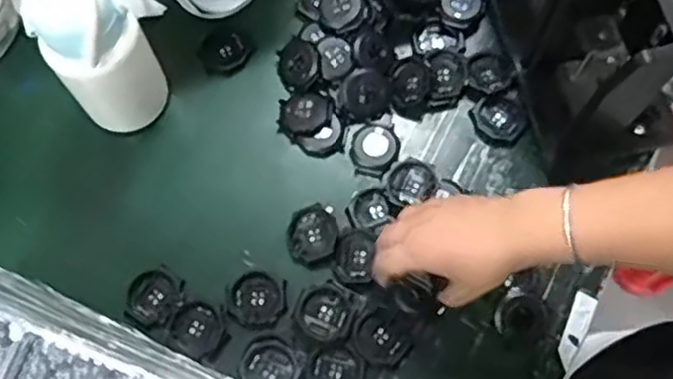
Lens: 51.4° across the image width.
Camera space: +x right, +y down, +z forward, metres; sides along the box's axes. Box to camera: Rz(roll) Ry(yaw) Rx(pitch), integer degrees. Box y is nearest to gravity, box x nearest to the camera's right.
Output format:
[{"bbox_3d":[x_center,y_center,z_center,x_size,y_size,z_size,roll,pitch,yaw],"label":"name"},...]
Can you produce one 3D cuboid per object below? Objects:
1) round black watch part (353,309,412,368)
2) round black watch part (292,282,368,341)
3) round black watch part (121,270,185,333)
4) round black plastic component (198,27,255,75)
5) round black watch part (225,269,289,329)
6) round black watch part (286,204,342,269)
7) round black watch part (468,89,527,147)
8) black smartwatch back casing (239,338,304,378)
[{"bbox_3d":[0.040,0.132,0.618,0.049,0.007,0.044,32,75,10],"label":"round black watch part"},{"bbox_3d":[-0.009,0.107,0.621,0.052,0.008,0.053,0,72,0],"label":"round black watch part"},{"bbox_3d":[-0.165,0.100,0.632,0.051,0.013,0.050,0,72,0],"label":"round black watch part"},{"bbox_3d":[-0.115,-0.140,0.716,0.047,0.011,0.047,0,72,0],"label":"round black plastic component"},{"bbox_3d":[-0.072,0.100,0.631,0.052,0.006,0.050,0,72,0],"label":"round black watch part"},{"bbox_3d":[-0.023,0.044,0.648,0.048,0.010,0.056,17,73,6],"label":"round black watch part"},{"bbox_3d":[0.162,-0.071,0.679,0.057,0.018,0.054,0,72,0],"label":"round black watch part"},{"bbox_3d":[-0.056,0.152,0.601,0.050,0.008,0.043,23,74,7],"label":"black smartwatch back casing"}]

